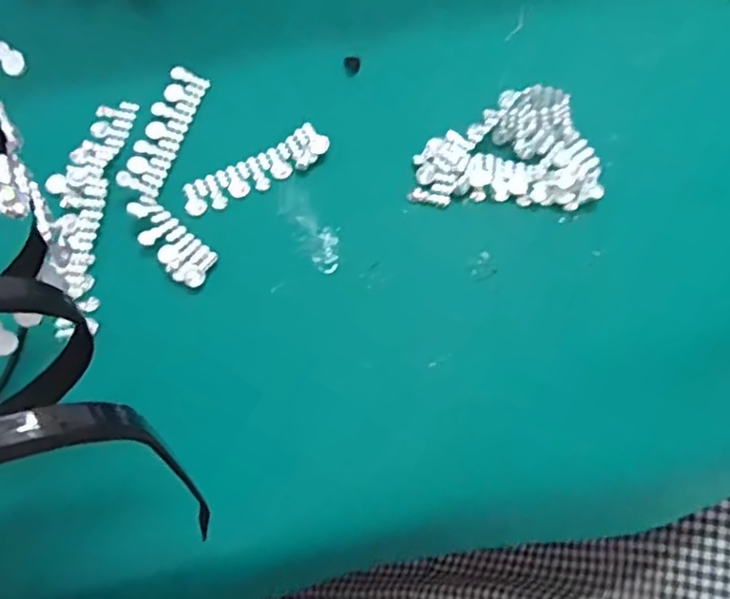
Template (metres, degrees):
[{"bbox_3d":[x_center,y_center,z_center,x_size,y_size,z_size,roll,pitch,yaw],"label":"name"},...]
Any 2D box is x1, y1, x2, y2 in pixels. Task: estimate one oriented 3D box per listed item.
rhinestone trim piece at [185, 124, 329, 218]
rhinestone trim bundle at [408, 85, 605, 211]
[{"bbox_3d":[-0.057,-0.068,0.338,0.078,0.007,0.021,-27,74,-7],"label":"rhinestone trim piece"},{"bbox_3d":[0.074,-0.079,0.336,0.092,0.024,0.057,1,72,1],"label":"rhinestone trim bundle"}]

